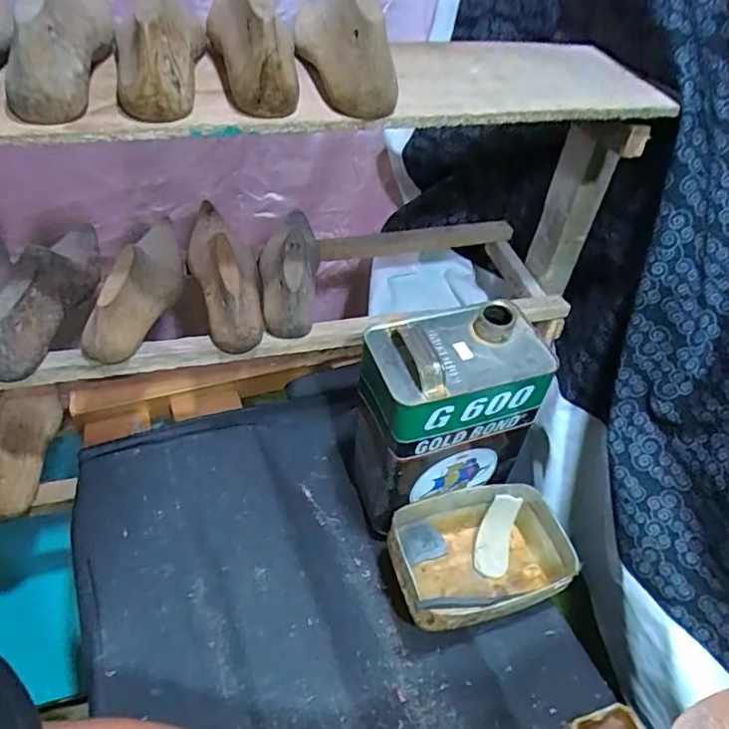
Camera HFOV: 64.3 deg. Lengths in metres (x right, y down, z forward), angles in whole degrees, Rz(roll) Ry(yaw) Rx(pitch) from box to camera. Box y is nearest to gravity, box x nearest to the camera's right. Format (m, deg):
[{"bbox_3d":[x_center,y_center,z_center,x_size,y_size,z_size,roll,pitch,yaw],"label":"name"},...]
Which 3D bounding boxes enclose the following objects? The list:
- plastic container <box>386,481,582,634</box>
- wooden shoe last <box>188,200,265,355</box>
[{"bbox_3d":[0.123,0.203,0.616,0.188,0.075,0.126,-11,46,-17],"label":"plastic container"},{"bbox_3d":[-0.164,-0.122,0.667,0.072,0.078,0.252,-6,46,-17],"label":"wooden shoe last"}]

